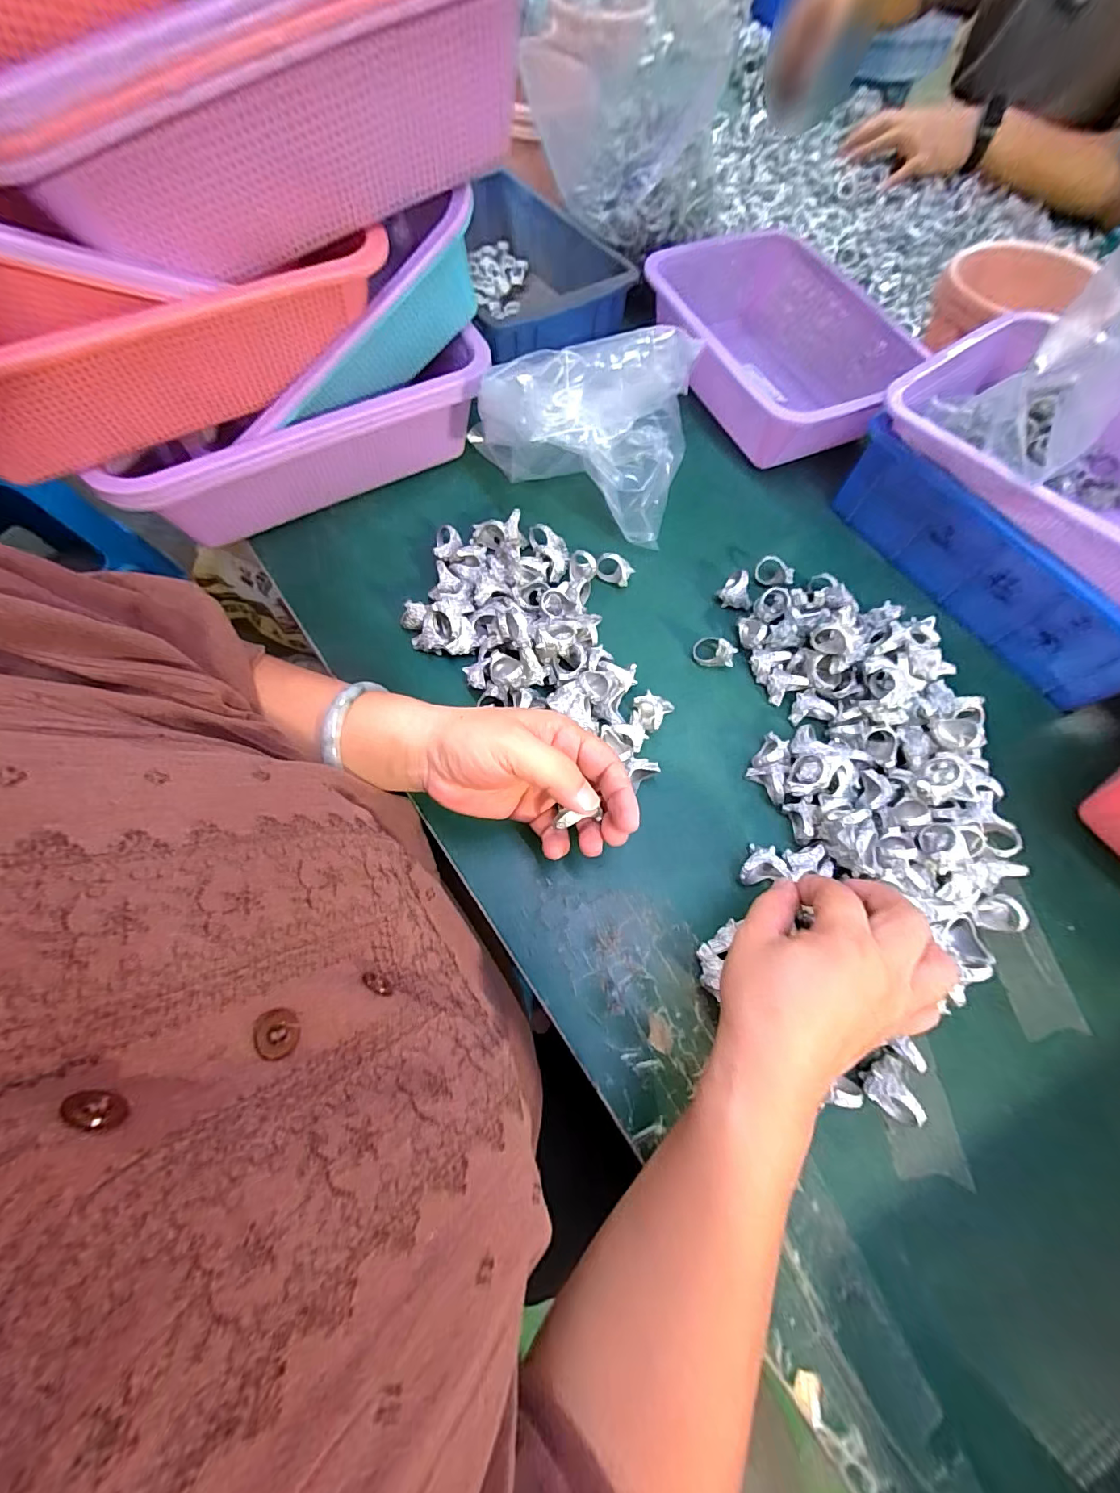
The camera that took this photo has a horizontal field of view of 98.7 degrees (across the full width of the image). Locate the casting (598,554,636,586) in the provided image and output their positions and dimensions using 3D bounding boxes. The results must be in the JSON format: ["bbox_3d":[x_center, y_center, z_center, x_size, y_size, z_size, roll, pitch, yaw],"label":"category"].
[{"bbox_3d":[0.047,-0.151,0.410,0.030,0.021,0.017,24,70,5],"label":"casting"}]

